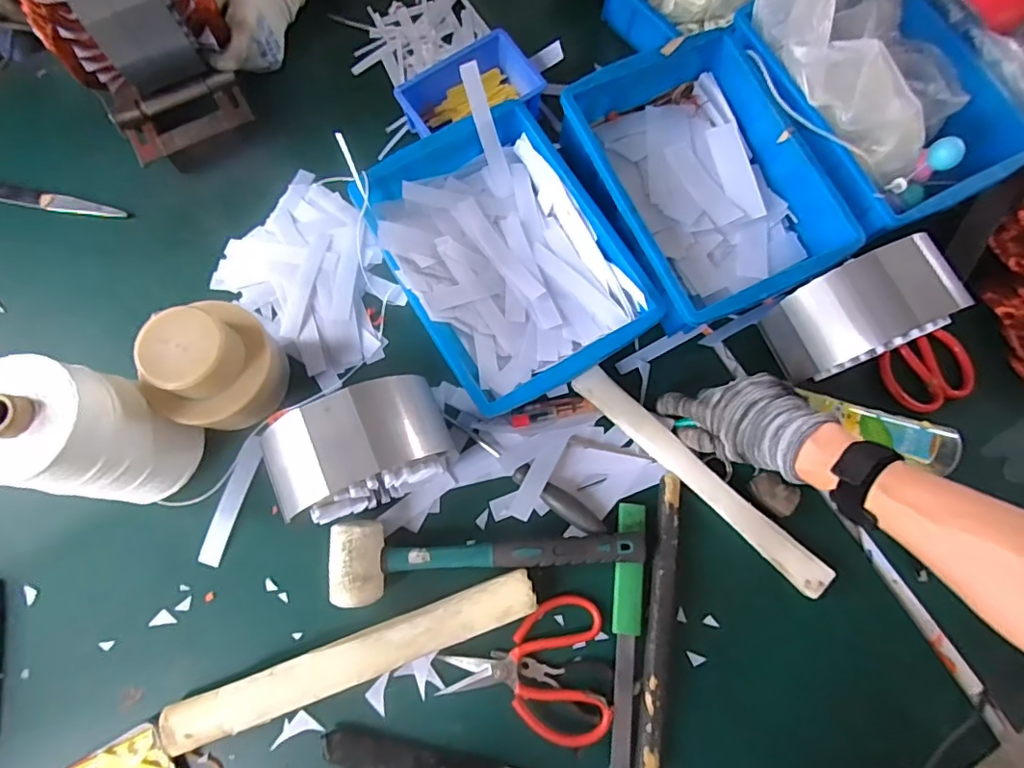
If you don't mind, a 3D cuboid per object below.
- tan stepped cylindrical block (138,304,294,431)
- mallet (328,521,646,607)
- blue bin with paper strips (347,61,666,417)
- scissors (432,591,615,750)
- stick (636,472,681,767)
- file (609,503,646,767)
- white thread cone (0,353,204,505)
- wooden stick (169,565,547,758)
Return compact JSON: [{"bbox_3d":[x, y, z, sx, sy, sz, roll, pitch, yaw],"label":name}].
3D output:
[{"bbox_3d":[-0.267,-0.009,0.491,0.098,0.125,0.101,0,76,0],"label":"tan stepped cylindrical block"},{"bbox_3d":[-0.023,0.150,0.497,0.289,0.043,0.074,-8,76,-2],"label":"mallet"},{"bbox_3d":[-0.012,-0.128,0.545,0.202,0.085,0.287,-30,78,-8],"label":"blue bin with paper strips"},{"bbox_3d":[0.012,0.265,0.482,0.149,0.011,0.120,-8,76,-2],"label":"scissors"},{"bbox_3d":[0.136,0.218,0.496,0.020,0.017,0.263,9,76,2],"label":"stick"},{"bbox_3d":[0.102,0.249,0.492,0.025,0.009,0.269,7,76,1],"label":"file"},{"bbox_3d":[-0.350,0.045,0.459,0.089,0.174,0.096,0,76,0],"label":"white thread cone"},{"bbox_3d":[-0.138,0.245,0.480,0.329,0.030,0.040,-20,77,-5],"label":"wooden stick"}]

